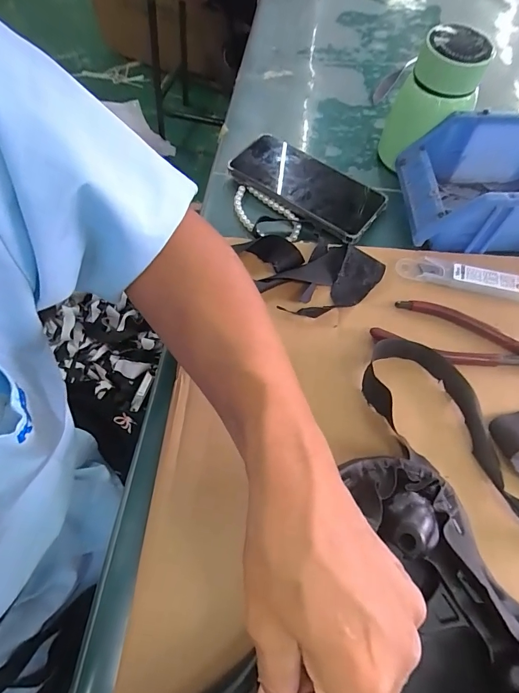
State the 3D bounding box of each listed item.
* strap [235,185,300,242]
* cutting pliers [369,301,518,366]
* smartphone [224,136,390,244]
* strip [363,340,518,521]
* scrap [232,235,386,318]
[{"bbox_3d":[0.004,-0.133,0.380,0.078,0.016,0.042,36,69,16],"label":"strap"},{"bbox_3d":[0.181,-0.008,0.310,0.168,0.012,0.051,11,64,5],"label":"cutting pliers"},{"bbox_3d":[0.050,-0.173,0.392,0.159,0.011,0.078,35,68,15],"label":"smartphone"},{"bbox_3d":[0.156,0.064,0.271,0.172,0.018,0.093,26,66,11],"label":"strip"},{"bbox_3d":[0.051,-0.072,0.337,0.111,0.018,0.088,-21,66,-11],"label":"scrap"}]

